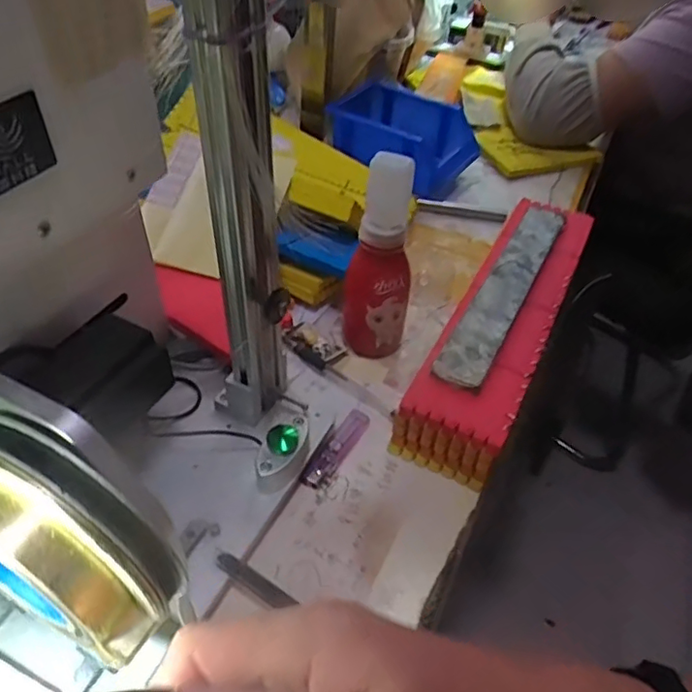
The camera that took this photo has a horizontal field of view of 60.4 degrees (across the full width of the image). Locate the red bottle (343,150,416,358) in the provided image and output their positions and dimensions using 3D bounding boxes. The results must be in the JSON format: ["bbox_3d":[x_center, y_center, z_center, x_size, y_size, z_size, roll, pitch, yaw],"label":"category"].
[{"bbox_3d":[0.031,-0.071,0.515,0.049,0.179,0.051,3,46,-3],"label":"red bottle"}]

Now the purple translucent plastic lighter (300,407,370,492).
[{"bbox_3d":[-0.007,0.083,0.482,0.020,0.010,0.080,24,49,17],"label":"purple translucent plastic lighter"}]

